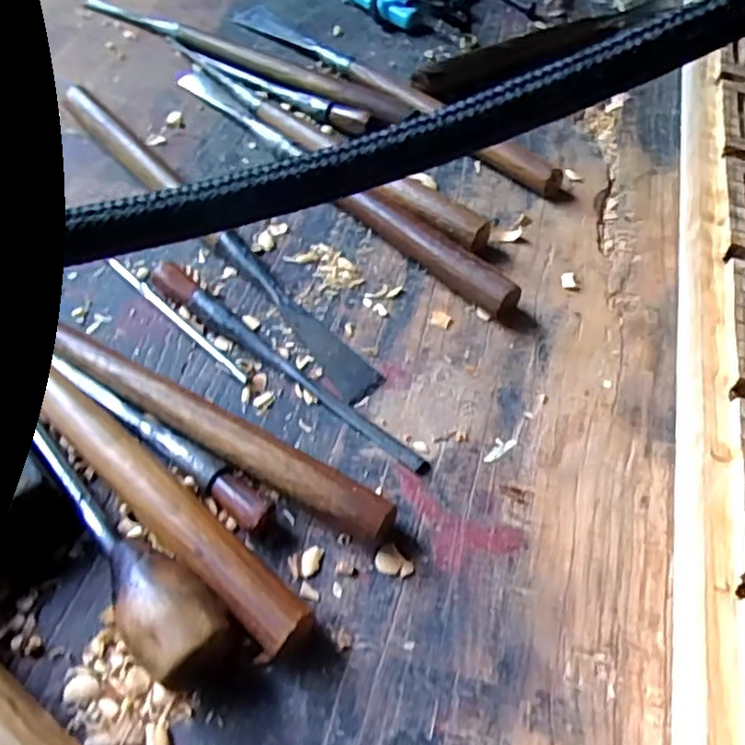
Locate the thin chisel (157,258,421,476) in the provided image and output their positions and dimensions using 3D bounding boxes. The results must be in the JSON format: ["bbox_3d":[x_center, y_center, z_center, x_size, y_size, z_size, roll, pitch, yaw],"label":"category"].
[{"bbox_3d":[-0.039,-0.005,0.281,0.151,0.011,0.011,34,59,18],"label":"thin chisel"}]

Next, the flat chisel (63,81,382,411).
[{"bbox_3d":[-0.084,-0.071,0.321,0.020,0.018,0.243,-36,64,-26],"label":"flat chisel"}]

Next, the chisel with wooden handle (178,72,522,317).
[{"bbox_3d":[-0.025,-0.108,0.350,0.017,0.019,0.259,-36,65,-26],"label":"chisel with wooden handle"}]

